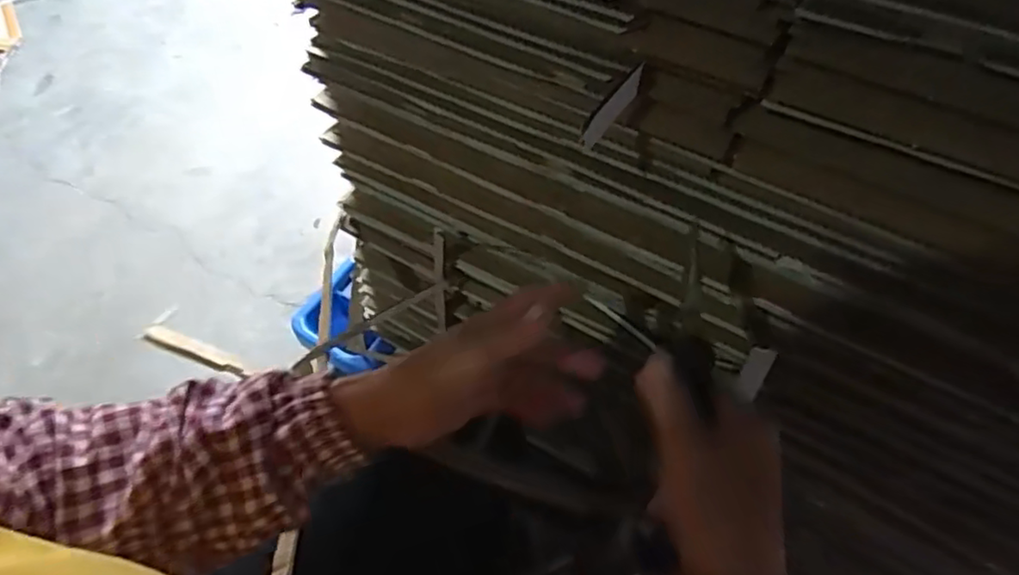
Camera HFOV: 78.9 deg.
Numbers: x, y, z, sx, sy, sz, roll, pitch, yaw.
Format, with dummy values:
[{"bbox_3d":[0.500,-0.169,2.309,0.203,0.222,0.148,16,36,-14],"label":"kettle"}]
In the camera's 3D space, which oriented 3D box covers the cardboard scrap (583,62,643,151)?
[{"bbox_3d":[0.061,-0.105,0.358,0.004,0.016,0.061,29,71,38],"label":"cardboard scrap"}]

